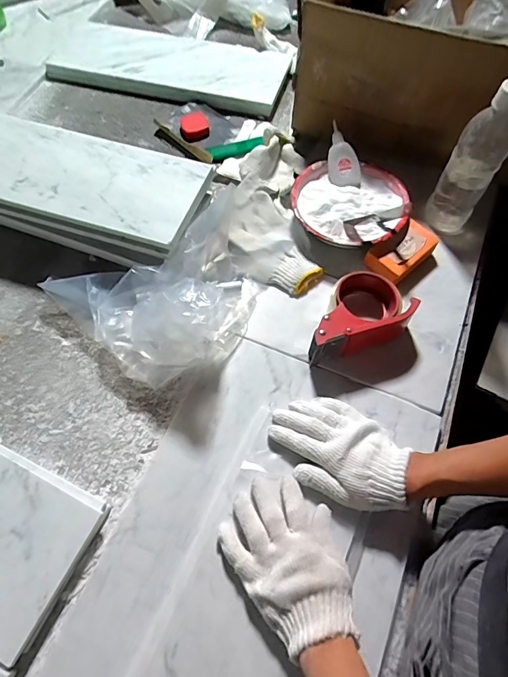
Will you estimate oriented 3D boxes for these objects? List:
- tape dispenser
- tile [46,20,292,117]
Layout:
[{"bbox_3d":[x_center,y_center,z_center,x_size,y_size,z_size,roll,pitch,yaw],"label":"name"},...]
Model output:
[{"bbox_3d":[0.137,-0.018,0.533,0.101,0.061,0.138,30,68,14],"label":"tape dispenser"},{"bbox_3d":[-0.173,-0.568,0.839,0.487,0.018,0.193,14,65,6],"label":"tile"}]

